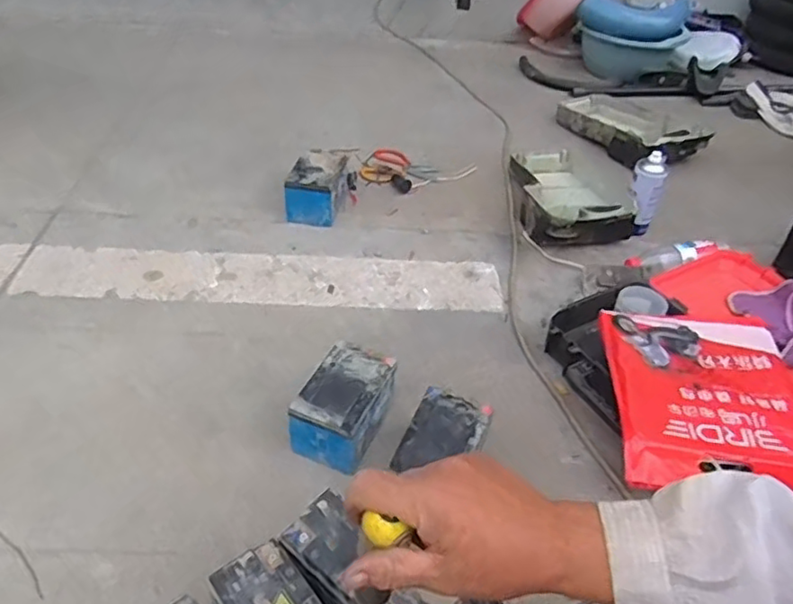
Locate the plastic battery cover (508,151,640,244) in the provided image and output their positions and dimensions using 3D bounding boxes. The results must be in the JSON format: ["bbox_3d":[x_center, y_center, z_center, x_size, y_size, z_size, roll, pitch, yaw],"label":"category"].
[{"bbox_3d":[0.385,-0.252,1.397,0.229,0.100,0.401,2,41,-1],"label":"plastic battery cover"}]

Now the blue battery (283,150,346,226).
[{"bbox_3d":[-0.172,-0.251,1.373,0.104,0.101,0.167,10,42,8],"label":"blue battery"}]

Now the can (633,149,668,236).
[{"bbox_3d":[0.521,-0.224,1.310,0.054,0.176,0.050,3,21,-1],"label":"can"}]

